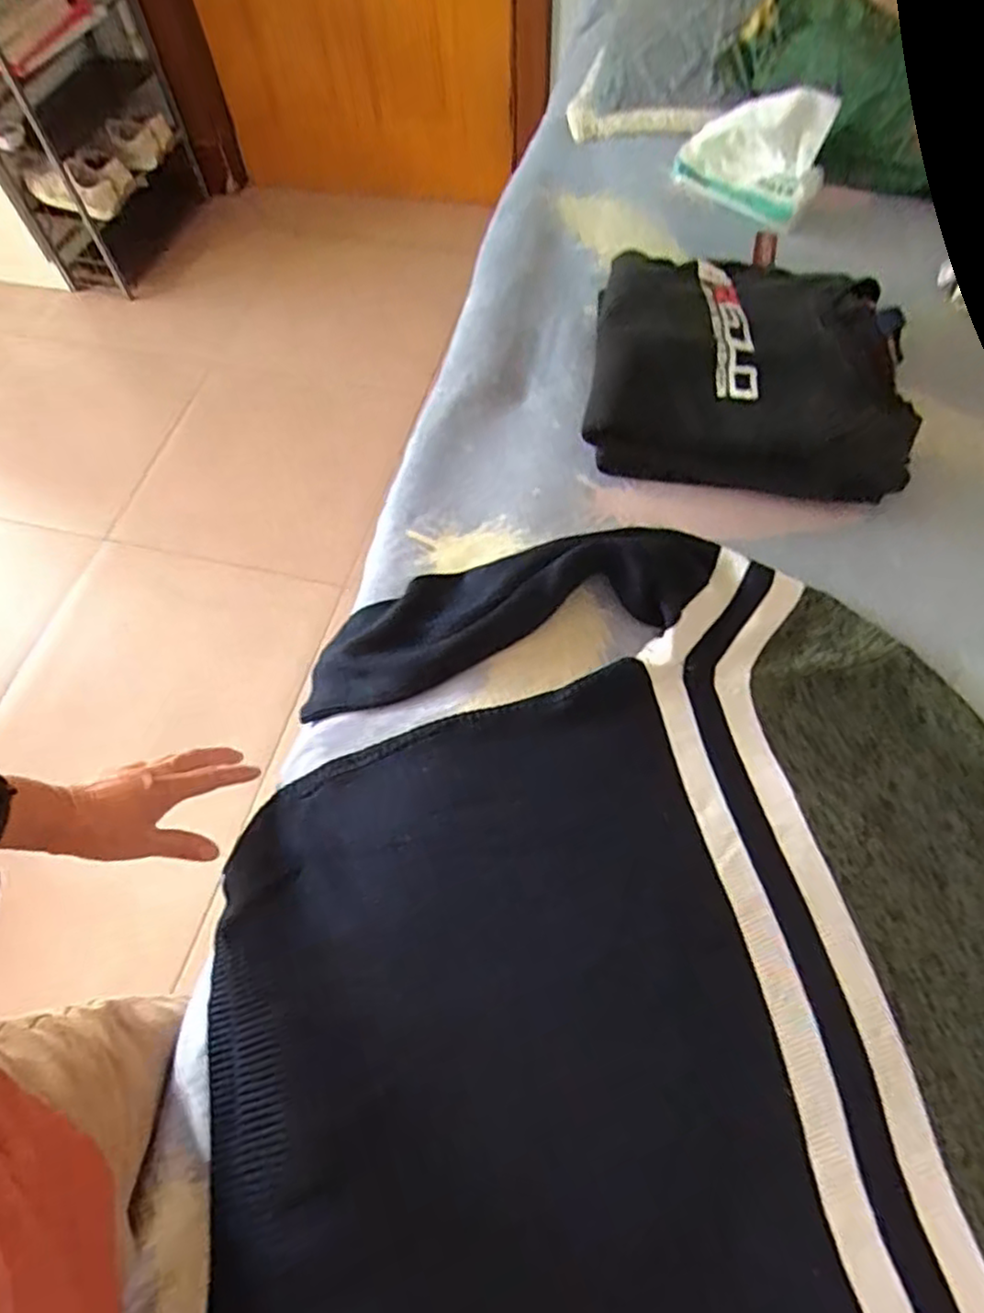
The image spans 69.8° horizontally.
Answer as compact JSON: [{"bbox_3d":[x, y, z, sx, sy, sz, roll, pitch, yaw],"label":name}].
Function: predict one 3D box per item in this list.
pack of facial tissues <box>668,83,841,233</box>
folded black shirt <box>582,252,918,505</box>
[{"bbox_3d":[0.345,-0.662,0.927,0.180,0.101,0.098,35,67,15],"label":"pack of facial tissues"},{"bbox_3d":[0.276,-0.327,0.772,0.314,0.090,0.316,8,60,4],"label":"folded black shirt"}]

